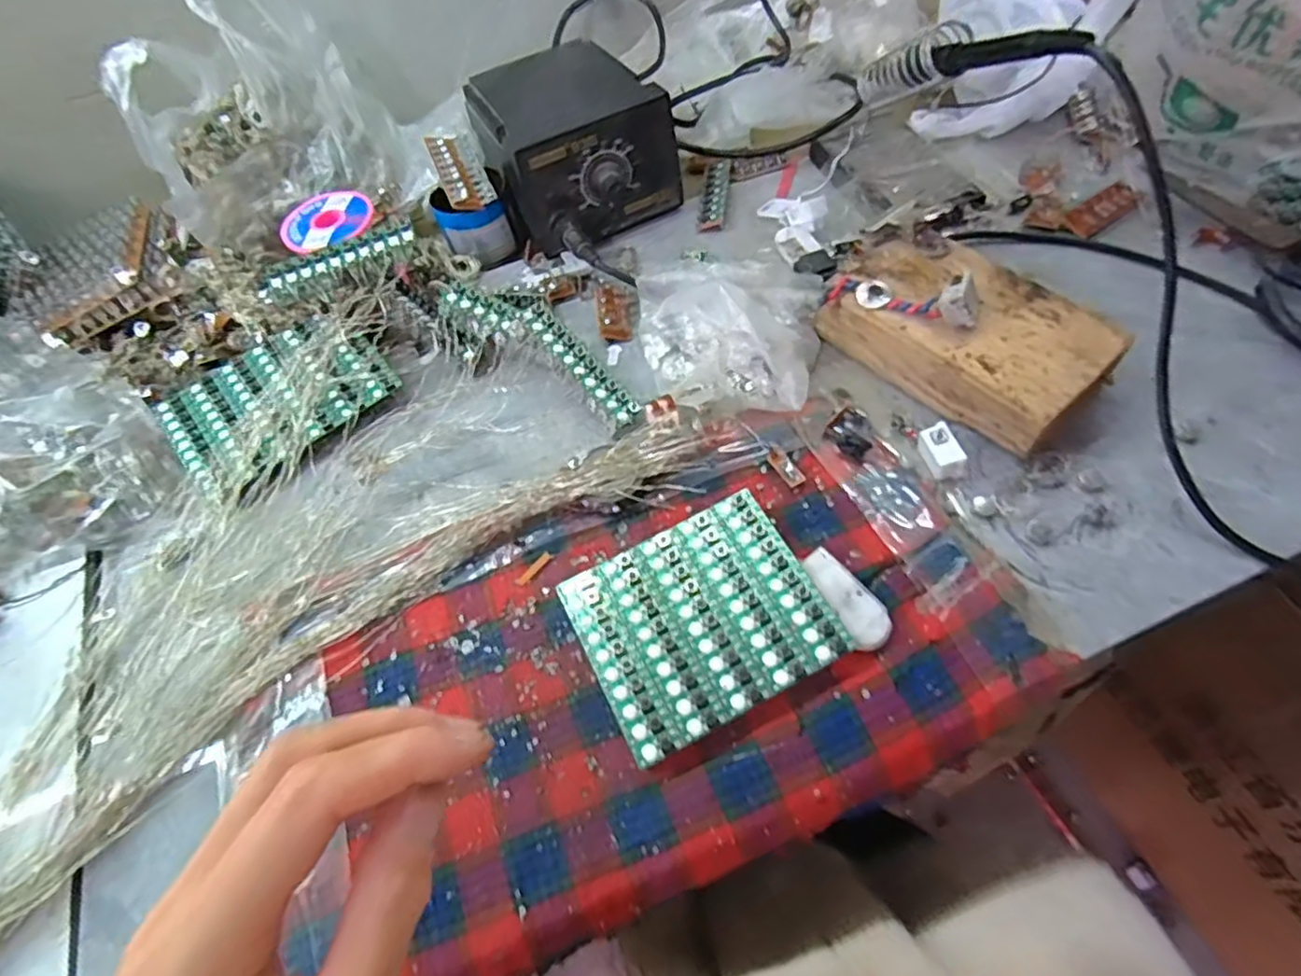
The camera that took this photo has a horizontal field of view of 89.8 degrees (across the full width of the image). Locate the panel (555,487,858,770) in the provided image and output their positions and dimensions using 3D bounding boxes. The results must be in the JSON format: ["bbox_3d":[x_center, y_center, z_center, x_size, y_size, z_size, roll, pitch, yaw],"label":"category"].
[{"bbox_3d":[0.023,0.061,0.310,0.108,0.012,0.094,-26,59,-8],"label":"panel"}]

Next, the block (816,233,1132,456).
[{"bbox_3d":[0.176,-0.088,0.373,0.085,0.039,0.143,-39,63,-16],"label":"block"}]

